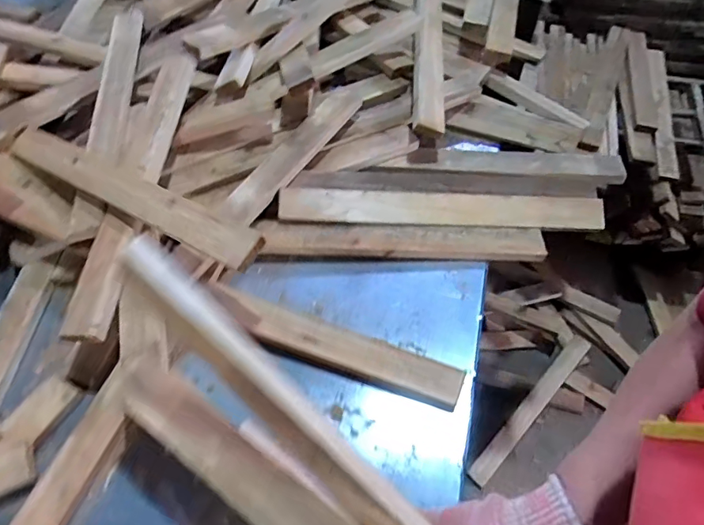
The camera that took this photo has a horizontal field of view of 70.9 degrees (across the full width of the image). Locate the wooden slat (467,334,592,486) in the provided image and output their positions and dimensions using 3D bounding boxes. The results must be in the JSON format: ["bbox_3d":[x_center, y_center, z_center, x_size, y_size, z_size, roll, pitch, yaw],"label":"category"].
[{"bbox_3d":[0.492,0.389,1.342,0.045,0.017,0.522,37,65,26],"label":"wooden slat"}]

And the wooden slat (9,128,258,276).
[{"bbox_3d":[-0.319,-0.104,0.670,0.501,0.019,0.054,24,71,27],"label":"wooden slat"}]

